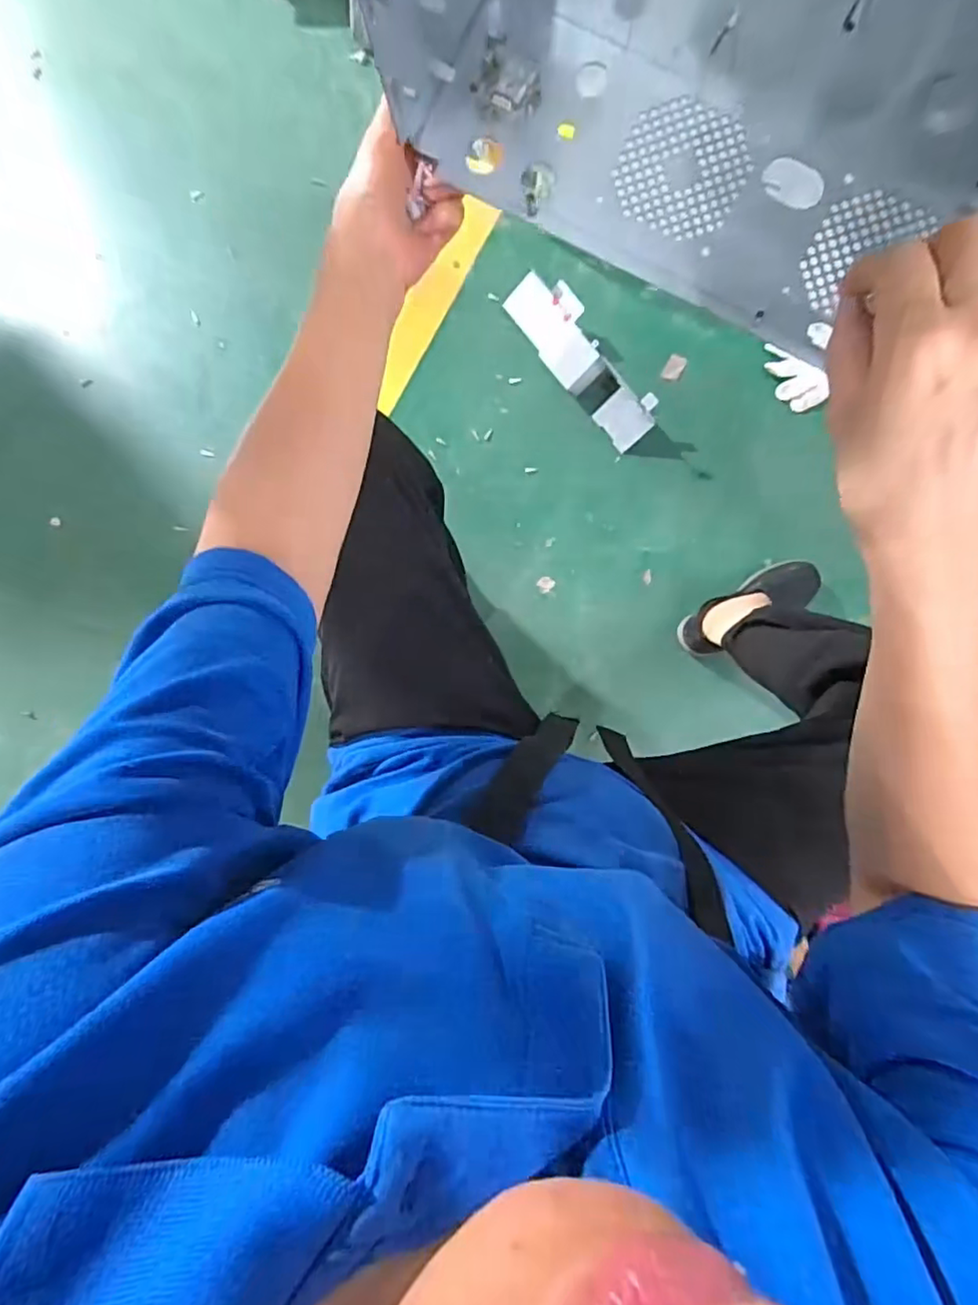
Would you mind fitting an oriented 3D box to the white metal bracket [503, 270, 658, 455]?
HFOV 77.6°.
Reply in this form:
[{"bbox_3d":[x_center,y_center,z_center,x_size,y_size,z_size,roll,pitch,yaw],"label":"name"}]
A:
[{"bbox_3d":[0.148,-0.478,0.991,0.085,0.062,0.319,-37,85,-5],"label":"white metal bracket"}]

